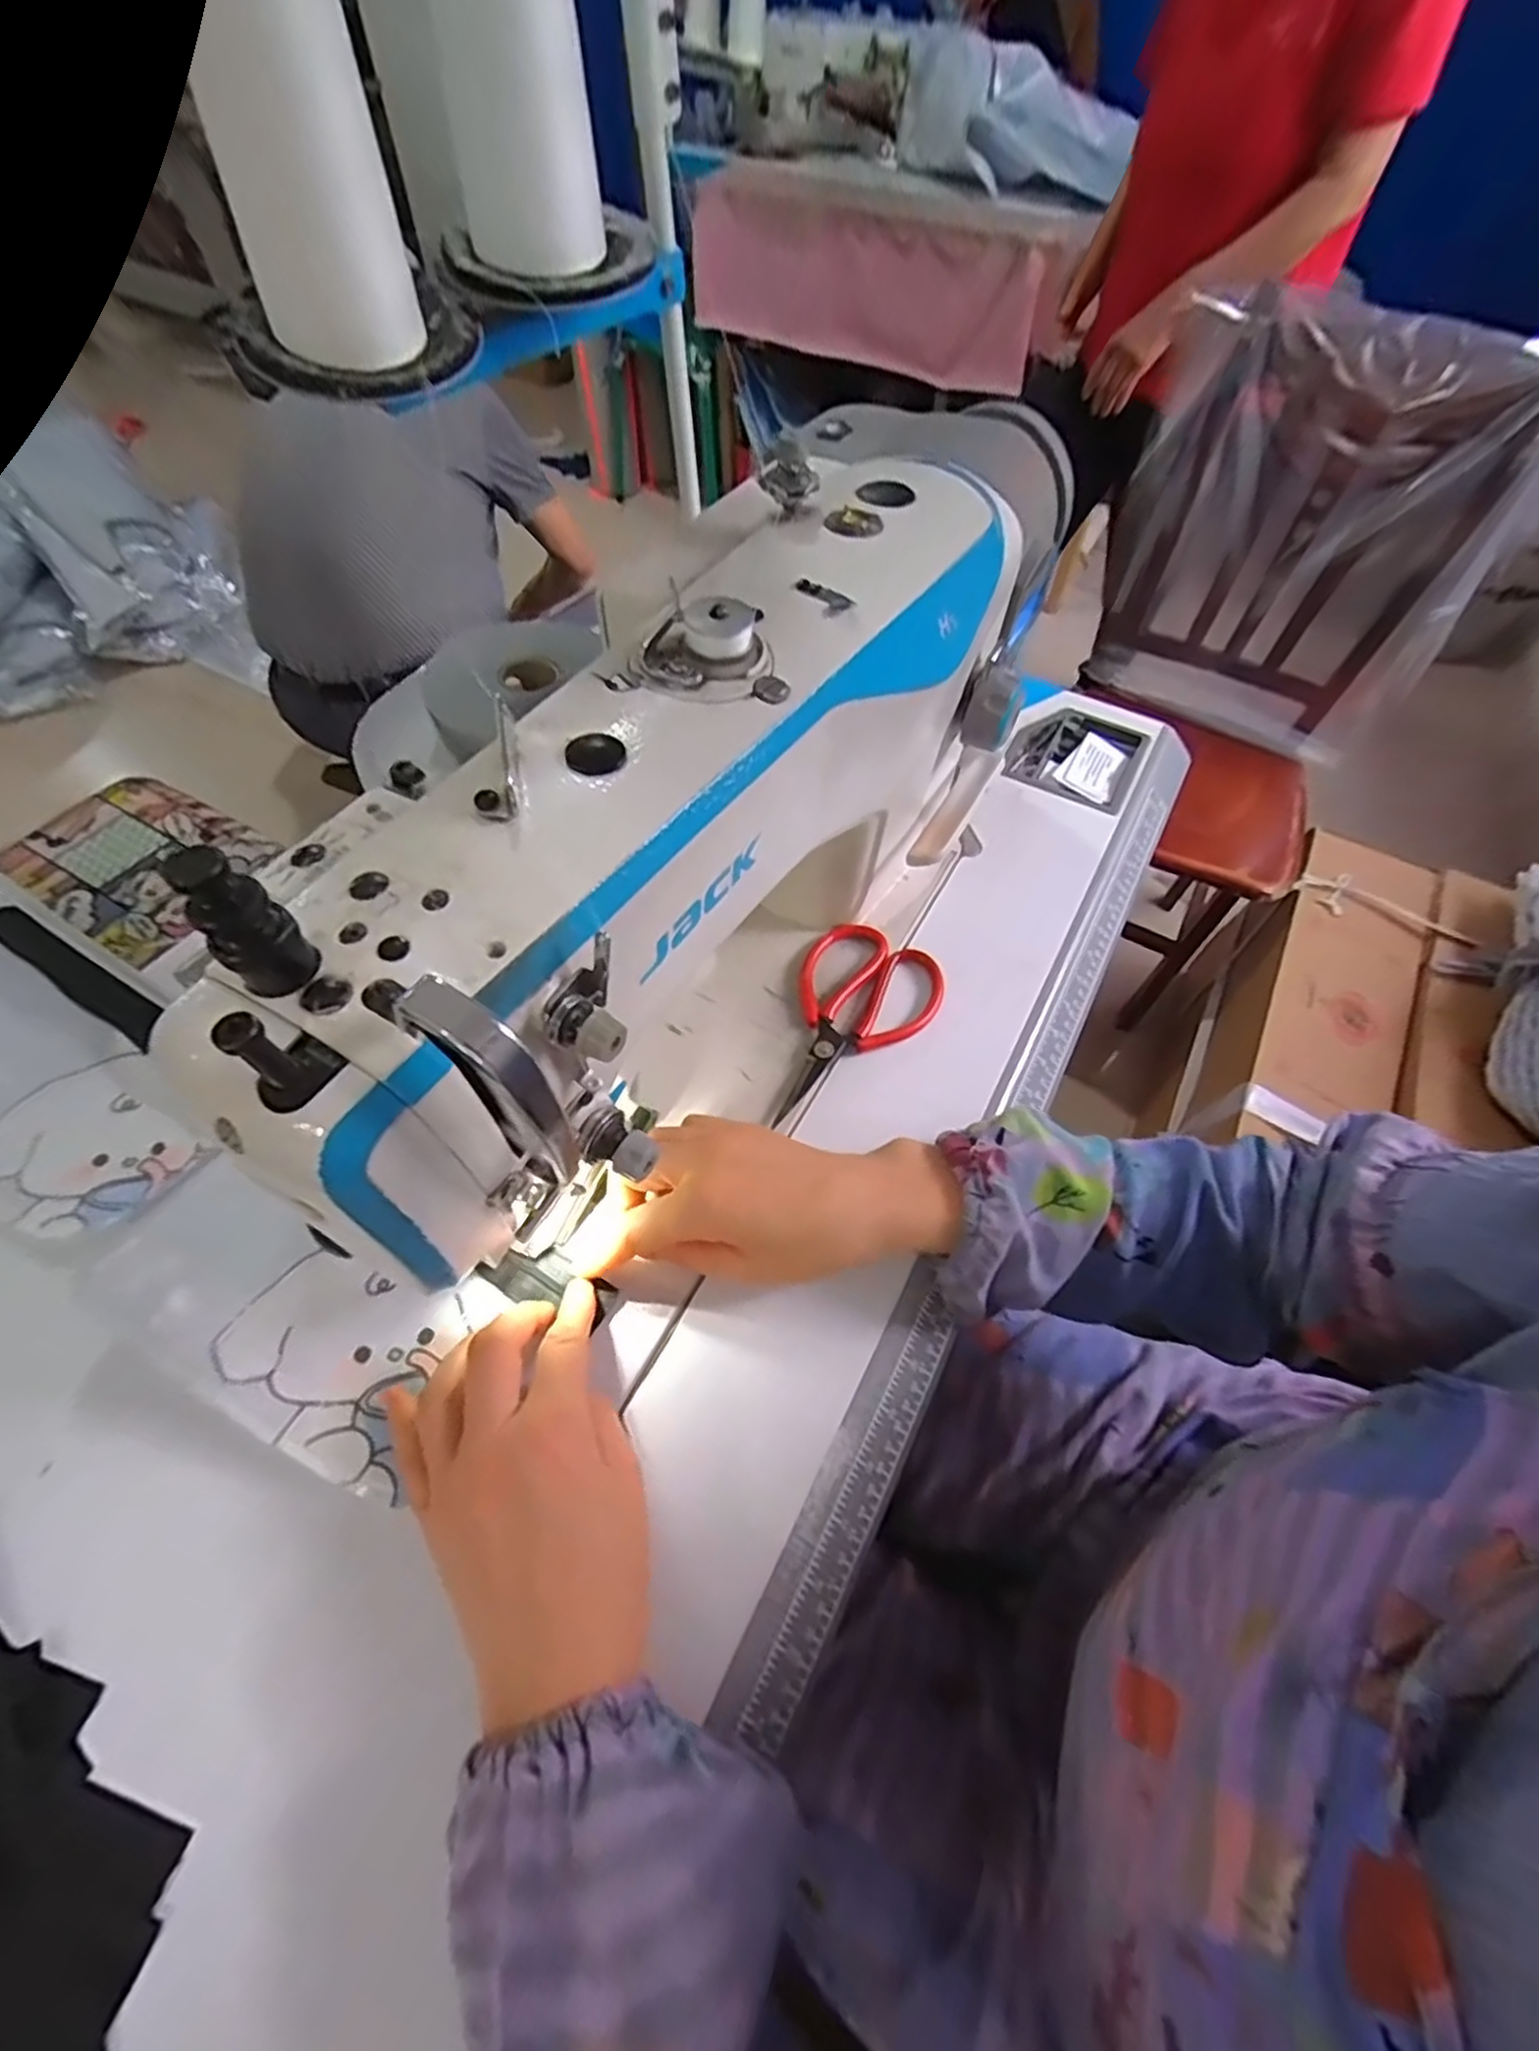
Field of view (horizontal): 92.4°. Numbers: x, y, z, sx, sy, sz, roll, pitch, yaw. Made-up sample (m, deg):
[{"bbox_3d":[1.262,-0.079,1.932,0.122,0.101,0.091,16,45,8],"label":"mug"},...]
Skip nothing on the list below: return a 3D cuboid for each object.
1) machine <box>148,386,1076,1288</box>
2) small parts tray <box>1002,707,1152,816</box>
[{"bbox_3d":[0.000,-0.116,0.392,0.145,0.245,0.526,25,59,14],"label":"machine"},{"bbox_3d":[0.254,-0.223,0.617,0.099,0.018,0.112,27,60,14],"label":"small parts tray"}]

